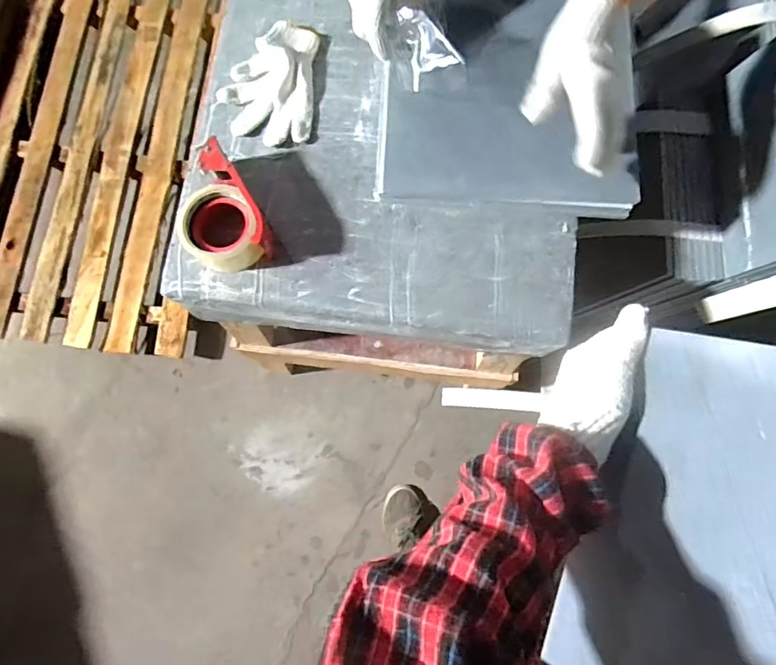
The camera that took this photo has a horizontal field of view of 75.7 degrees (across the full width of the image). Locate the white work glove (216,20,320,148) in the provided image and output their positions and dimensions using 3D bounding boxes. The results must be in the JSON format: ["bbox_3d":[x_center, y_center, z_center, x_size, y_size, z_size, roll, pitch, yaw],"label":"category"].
[{"bbox_3d":[-0.157,-0.331,0.661,0.118,0.025,0.175,3,79,1],"label":"white work glove"}]

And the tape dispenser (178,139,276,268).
[{"bbox_3d":[-0.205,-0.145,0.599,0.097,0.063,0.147,-24,80,-4],"label":"tape dispenser"}]

